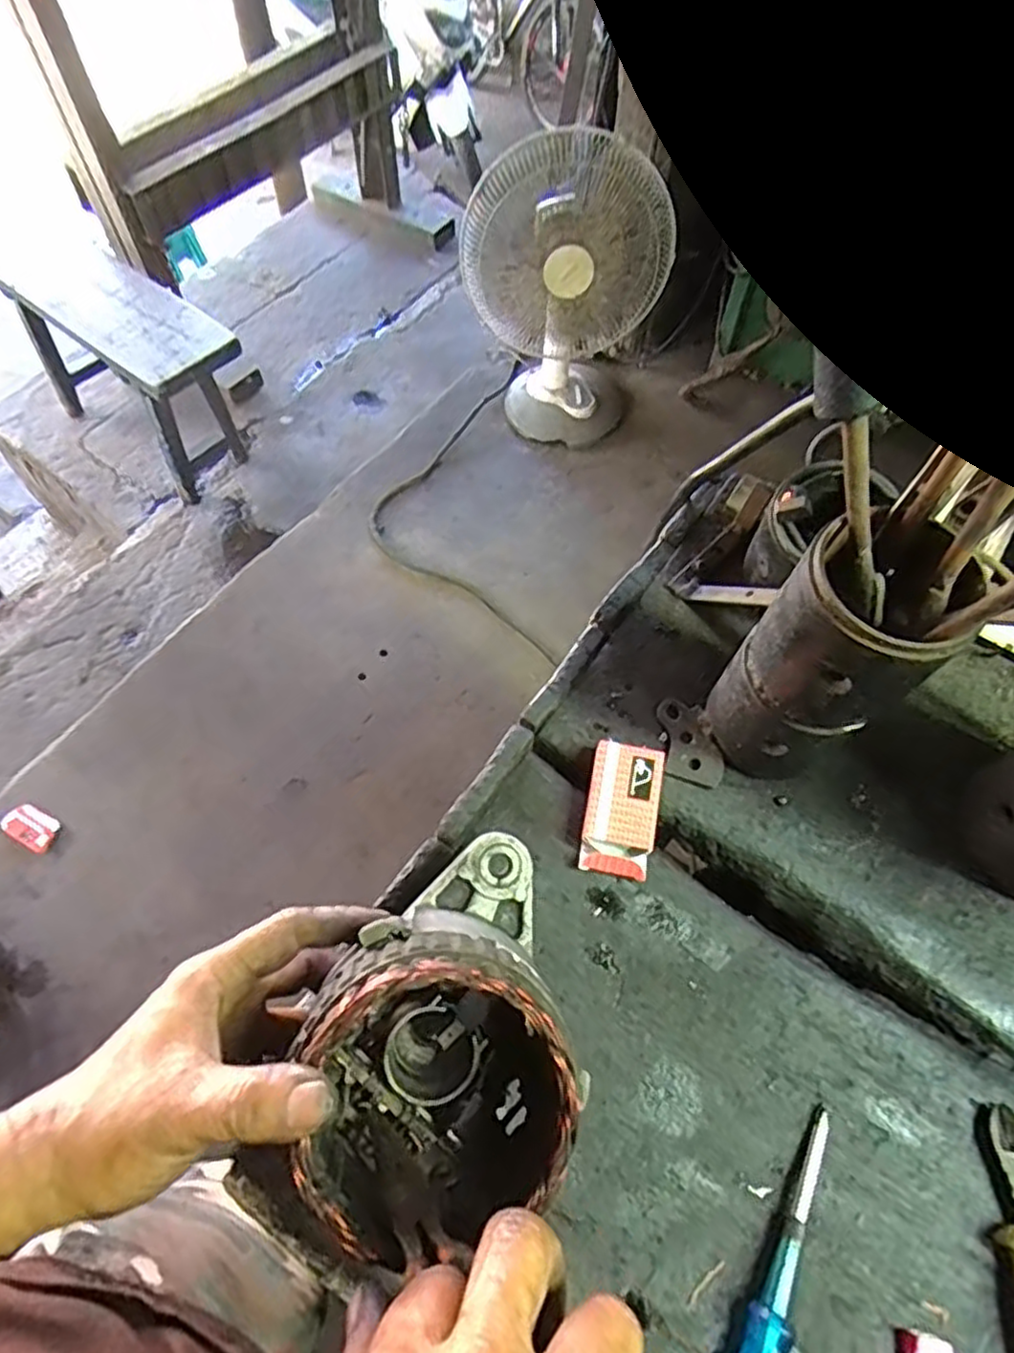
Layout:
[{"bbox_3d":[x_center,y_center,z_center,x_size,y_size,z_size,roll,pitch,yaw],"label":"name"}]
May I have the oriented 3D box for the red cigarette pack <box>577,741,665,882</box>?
[{"bbox_3d":[0.070,0.081,0.437,0.042,0.019,0.077,10,62,4],"label":"red cigarette pack"}]

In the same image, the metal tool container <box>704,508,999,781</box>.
[{"bbox_3d":[0.174,-0.003,0.392,0.073,0.184,0.073,0,61,-1],"label":"metal tool container"}]

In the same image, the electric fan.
[{"bbox_3d":[0.123,-0.833,1.562,0.392,0.595,0.271,7,61,3],"label":"electric fan"}]

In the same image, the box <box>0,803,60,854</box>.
[{"bbox_3d":[-0.845,0.268,1.269,0.085,0.021,0.062,35,61,-7],"label":"box"}]

